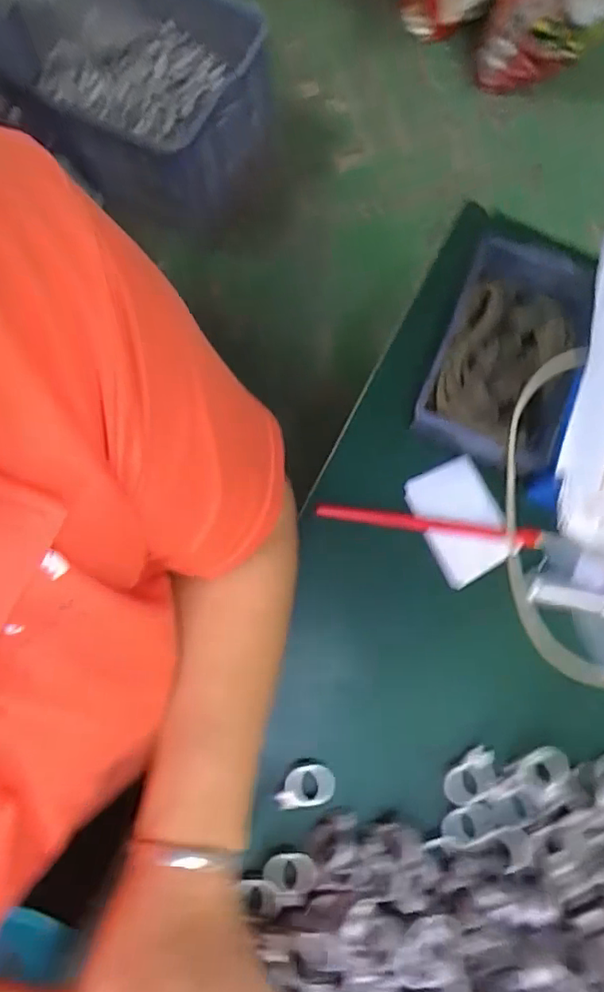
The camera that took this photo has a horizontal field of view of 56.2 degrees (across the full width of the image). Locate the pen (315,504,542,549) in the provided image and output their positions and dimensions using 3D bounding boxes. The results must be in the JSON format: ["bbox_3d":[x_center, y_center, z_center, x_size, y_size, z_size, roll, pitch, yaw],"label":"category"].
[{"bbox_3d":[0.092,0.021,0.415,0.161,0.017,0.013,9,79,1],"label":"pen"}]

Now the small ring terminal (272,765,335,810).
[{"bbox_3d":[0.002,0.193,0.377,0.040,0.007,0.025,-10,79,-3],"label":"small ring terminal"}]

